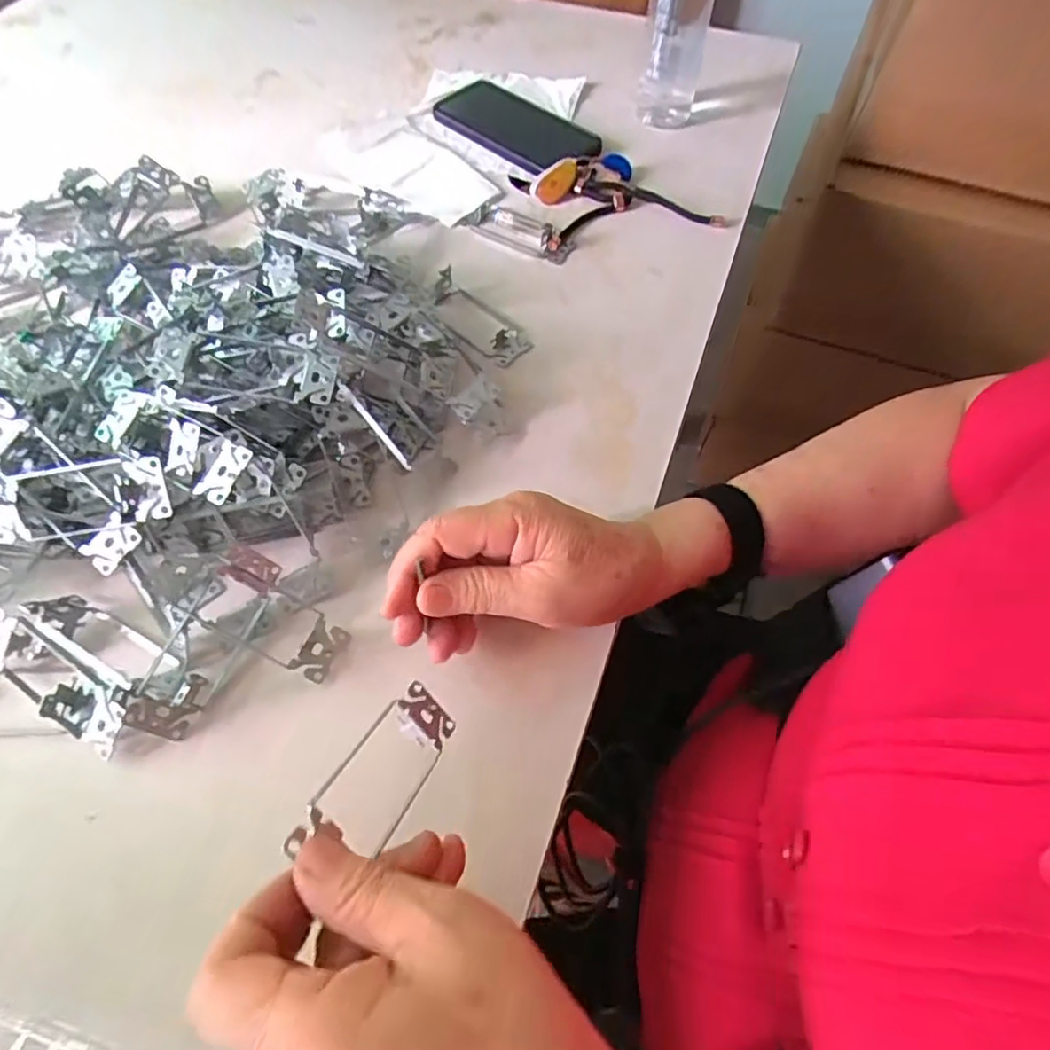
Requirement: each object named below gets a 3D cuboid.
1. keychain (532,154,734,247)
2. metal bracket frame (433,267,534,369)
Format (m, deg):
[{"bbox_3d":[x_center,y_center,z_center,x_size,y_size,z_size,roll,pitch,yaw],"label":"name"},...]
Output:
[{"bbox_3d":[0.089,-0.295,0.562,0.152,0.031,0.101,-9,61,-6],"label":"keychain"},{"bbox_3d":[-0.037,-0.161,0.481,0.092,0.022,0.045,38,66,18],"label":"metal bracket frame"}]

